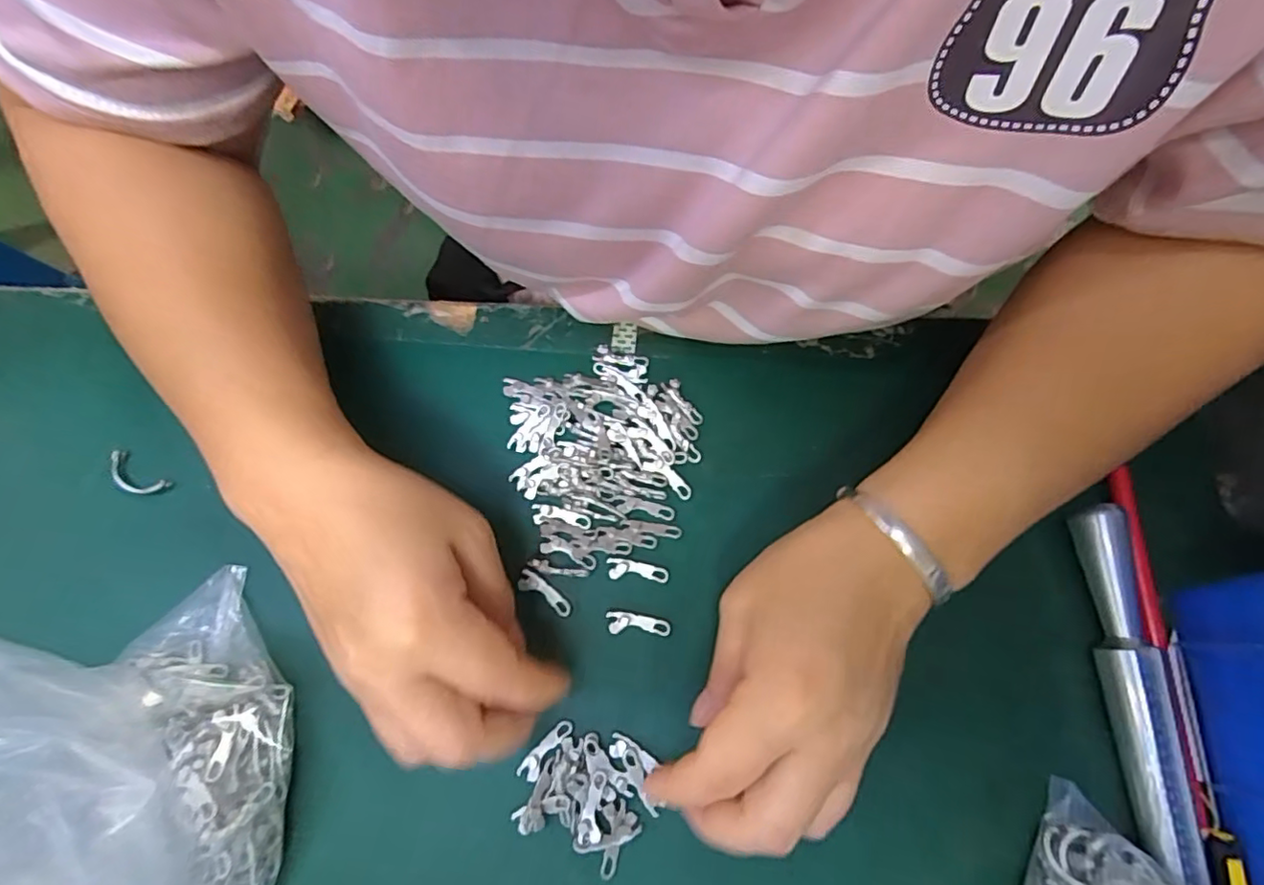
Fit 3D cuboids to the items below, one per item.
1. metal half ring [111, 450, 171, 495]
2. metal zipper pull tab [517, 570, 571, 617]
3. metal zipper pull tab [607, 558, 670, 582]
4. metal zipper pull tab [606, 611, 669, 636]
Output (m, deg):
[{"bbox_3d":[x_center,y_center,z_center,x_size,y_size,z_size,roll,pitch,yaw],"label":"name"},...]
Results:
[{"bbox_3d":[-0.251,0.017,0.301,0.036,0.007,0.014,27,75,10],"label":"metal half ring"},{"bbox_3d":[-0.041,0.070,0.276,0.029,0.004,0.009,34,76,12],"label":"metal zipper pull tab"},{"bbox_3d":[0.002,0.060,0.278,0.028,0.004,0.009,4,72,3],"label":"metal zipper pull tab"},{"bbox_3d":[0.003,0.082,0.271,0.029,0.004,0.010,4,72,3],"label":"metal zipper pull tab"}]

